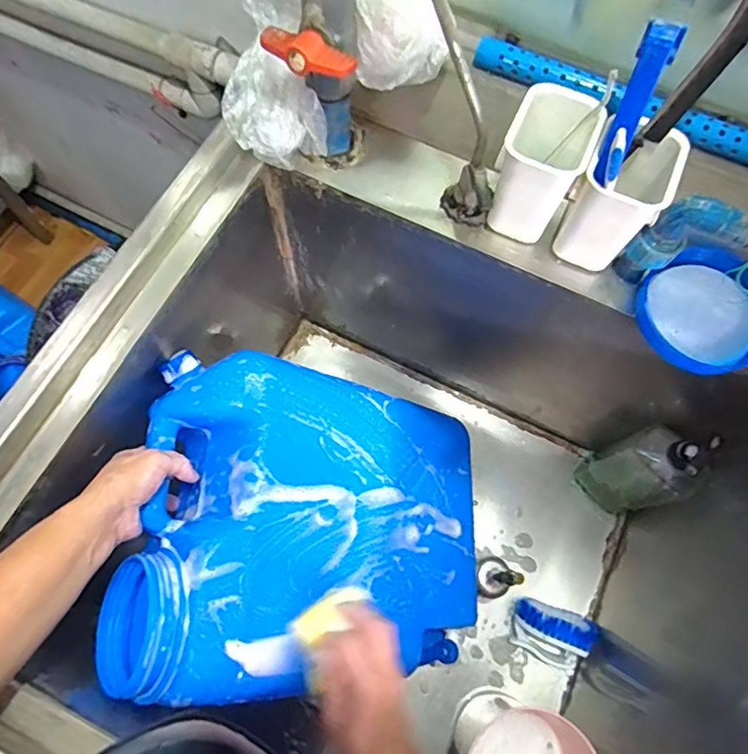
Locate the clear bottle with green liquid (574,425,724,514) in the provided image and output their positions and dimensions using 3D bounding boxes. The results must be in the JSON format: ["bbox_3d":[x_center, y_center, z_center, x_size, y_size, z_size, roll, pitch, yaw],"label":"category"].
[{"bbox_3d":[0.365,0.125,0.728,0.064,0.276,0.094,-40,76,-14],"label":"clear bottle with green liquid"}]

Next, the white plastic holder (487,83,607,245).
[{"bbox_3d":[0.154,-0.195,0.504,0.071,0.109,0.088,25,72,7],"label":"white plastic holder"}]

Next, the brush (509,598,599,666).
[{"bbox_3d":[0.251,0.363,0.752,0.114,0.058,0.076,16,71,4],"label":"brush"}]

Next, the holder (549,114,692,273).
[{"bbox_3d":[0.217,-0.161,0.493,0.073,0.108,0.085,22,71,6],"label":"holder"}]

